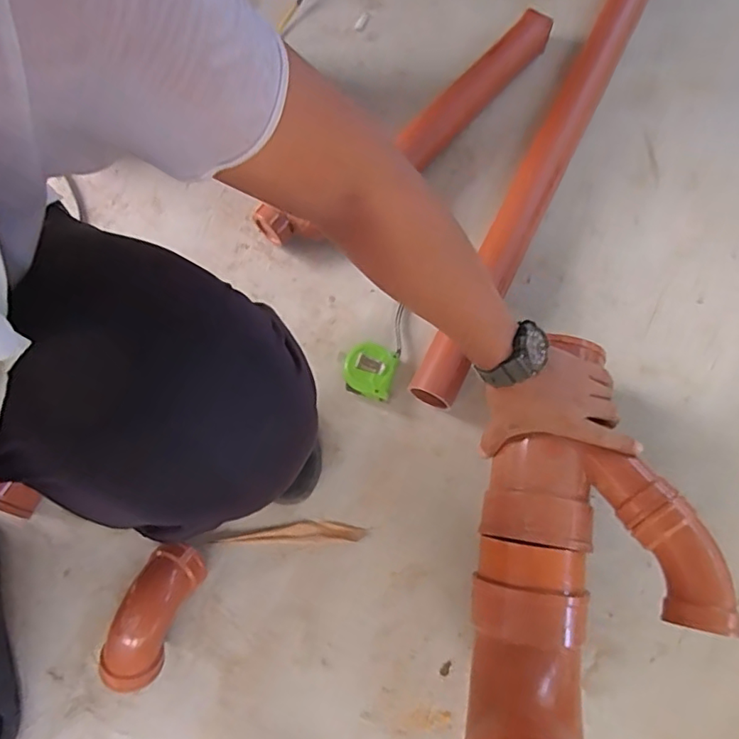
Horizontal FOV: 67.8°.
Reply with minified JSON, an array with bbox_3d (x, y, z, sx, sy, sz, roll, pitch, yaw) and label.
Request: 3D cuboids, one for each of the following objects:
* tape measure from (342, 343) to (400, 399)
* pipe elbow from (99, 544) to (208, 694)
[{"bbox_3d":[-0.001,0.004,0.685,0.062,0.035,0.064,18,74,6],"label":"tape measure"},{"bbox_3d":[-0.229,0.260,0.588,0.059,0.075,0.143,22,75,7],"label":"pipe elbow"}]

